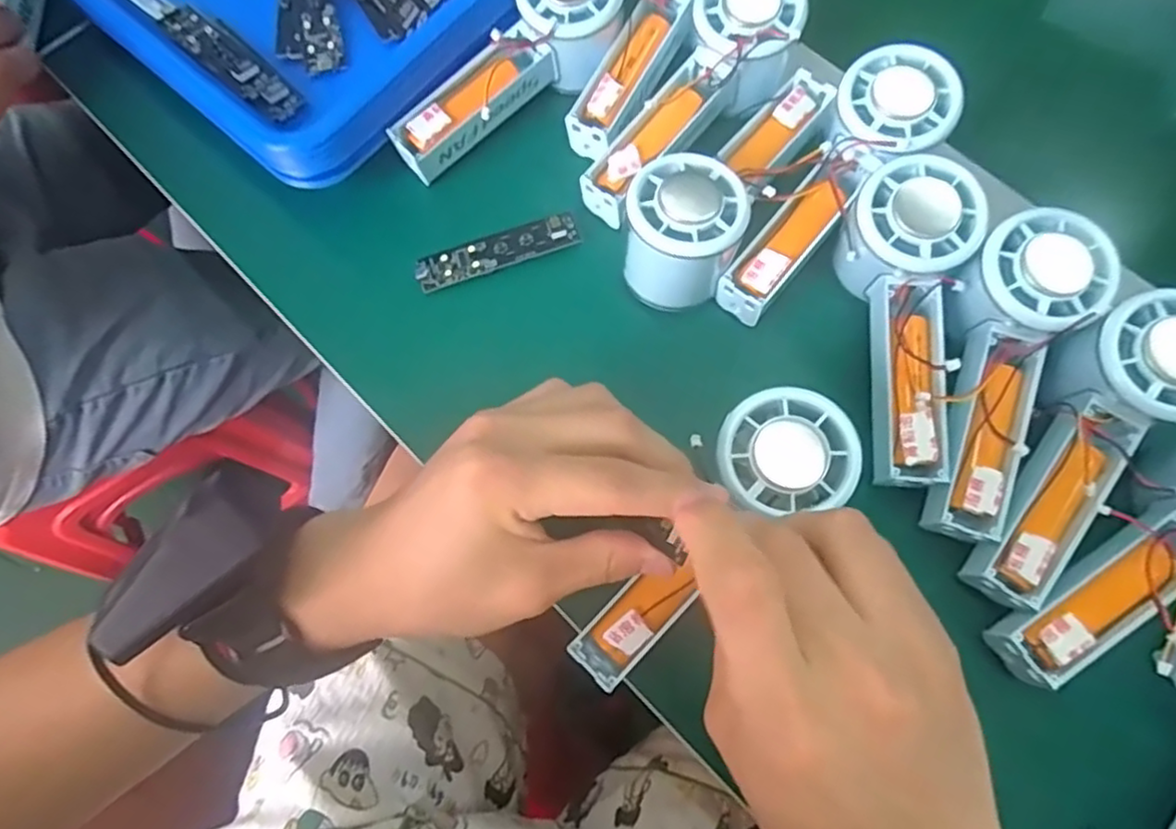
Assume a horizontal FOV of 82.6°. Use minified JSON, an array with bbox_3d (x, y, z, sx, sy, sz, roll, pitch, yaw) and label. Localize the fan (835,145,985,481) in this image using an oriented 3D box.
[{"bbox_3d":[0.151,-0.044,0.325,0.058,0.045,0.153,3,87,3],"label":"fan"}]

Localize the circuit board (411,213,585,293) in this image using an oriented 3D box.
[{"bbox_3d":[-0.050,-0.090,0.371,0.091,0.008,0.022,-18,72,0],"label":"circuit board"}]

